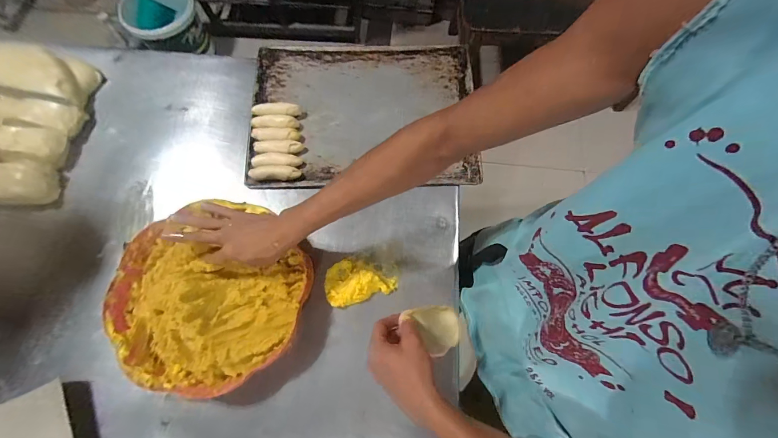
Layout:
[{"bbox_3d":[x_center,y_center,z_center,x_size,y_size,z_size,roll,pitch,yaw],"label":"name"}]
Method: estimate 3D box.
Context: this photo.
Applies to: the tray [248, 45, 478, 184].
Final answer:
[{"bbox_3d":[-0.052,-0.222,0.689,0.448,0.034,0.328,0,71,-2],"label":"tray"}]

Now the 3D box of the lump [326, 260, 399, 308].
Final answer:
[{"bbox_3d":[-0.050,0.104,0.578,0.122,0.032,0.075,-9,72,-5],"label":"lump"}]

